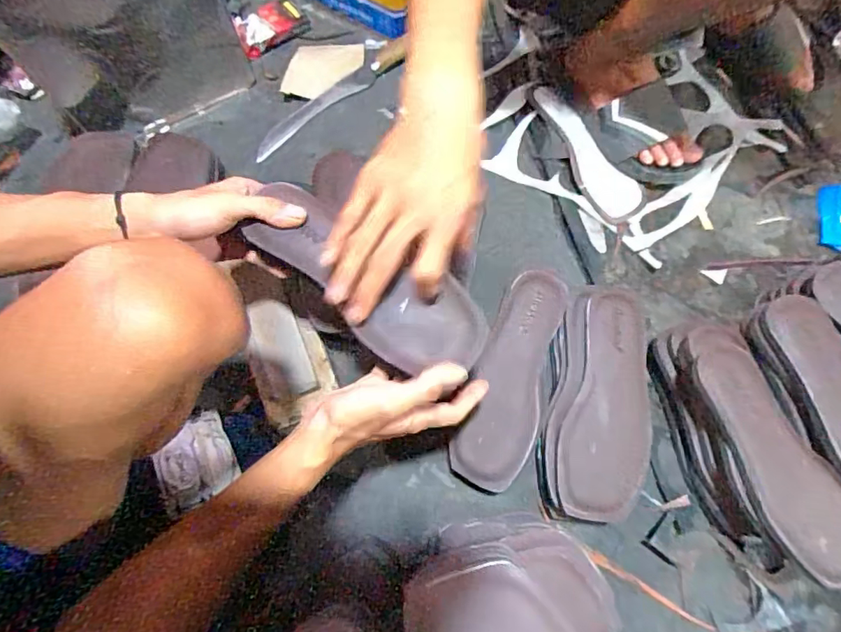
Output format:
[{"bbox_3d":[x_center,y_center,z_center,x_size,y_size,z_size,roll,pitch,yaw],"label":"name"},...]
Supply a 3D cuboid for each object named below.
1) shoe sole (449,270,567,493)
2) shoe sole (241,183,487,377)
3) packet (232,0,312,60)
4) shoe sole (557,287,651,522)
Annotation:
[{"bbox_3d":[0.105,0.064,0.579,0.081,0.014,0.248,21,75,7],"label":"shoe sole"},{"bbox_3d":[-0.047,-0.028,0.429,0.222,0.018,0.082,35,77,9],"label":"shoe sole"},{"bbox_3d":[-0.225,-0.434,0.776,0.106,0.024,0.063,-39,77,-10],"label":"packet"},{"bbox_3d":[0.200,0.087,0.551,0.083,0.033,0.247,11,74,4],"label":"shoe sole"}]

